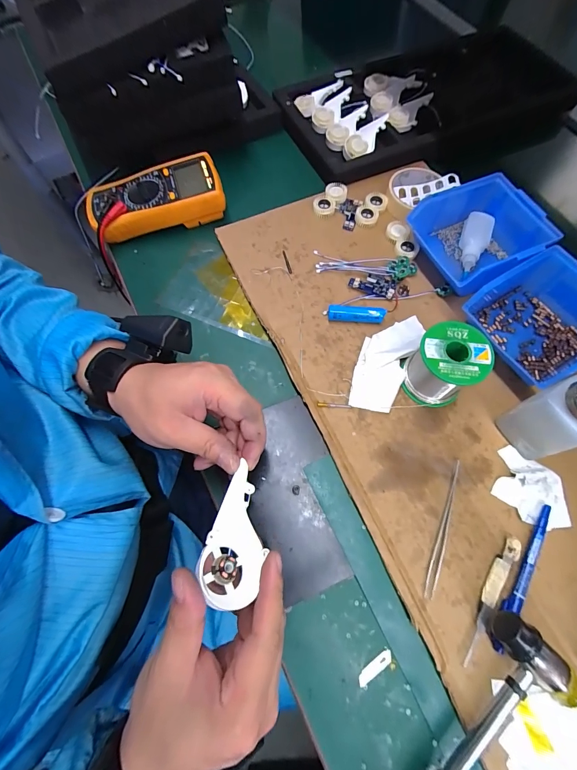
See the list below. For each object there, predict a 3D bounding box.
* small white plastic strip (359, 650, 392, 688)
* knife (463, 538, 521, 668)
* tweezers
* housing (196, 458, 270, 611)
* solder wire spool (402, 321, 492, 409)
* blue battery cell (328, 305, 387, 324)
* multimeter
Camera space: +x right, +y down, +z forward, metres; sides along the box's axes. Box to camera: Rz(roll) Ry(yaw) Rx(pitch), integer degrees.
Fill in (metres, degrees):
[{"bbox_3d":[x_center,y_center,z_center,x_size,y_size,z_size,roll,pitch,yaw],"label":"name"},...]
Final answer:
[{"bbox_3d":[0.078,0.254,0.297,0.037,0.004,0.011,-32,72,-11],"label":"small white plastic strip"},{"bbox_3d":[0.185,0.195,0.306,0.016,0.008,0.116,34,74,13],"label":"knife"},{"bbox_3d":[0.154,0.139,0.328,0.008,0.006,0.132,21,69,9],"label":"tweezers"},{"bbox_3d":[-0.038,0.104,0.235,0.038,0.023,0.089,3,64,1],"label":"housing"},{"bbox_3d":[0.166,-0.021,0.355,0.069,0.071,0.066,0,69,1],"label":"solder wire spool"},{"bbox_3d":[0.085,-0.087,0.411,0.069,0.017,0.018,1,69,1],"label":"blue battery cell"},{"bbox_3d":[-0.186,-0.259,0.473,0.183,0.057,0.088,-15,70,-5],"label":"multimeter"}]

